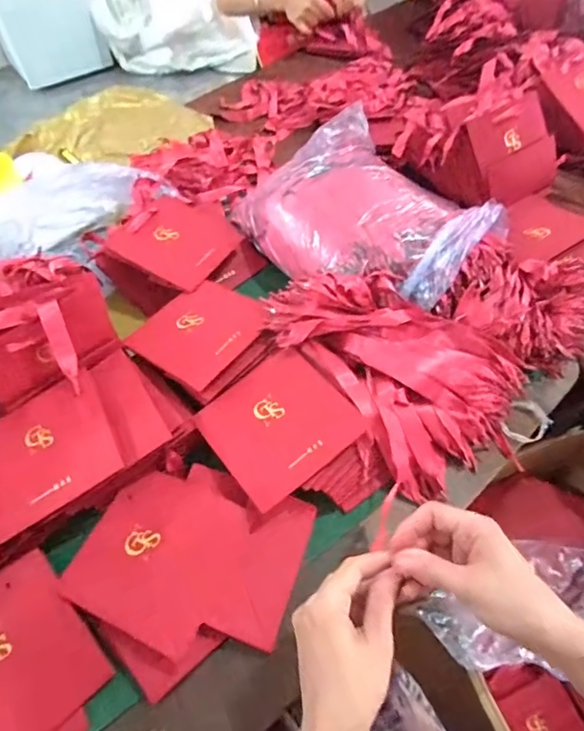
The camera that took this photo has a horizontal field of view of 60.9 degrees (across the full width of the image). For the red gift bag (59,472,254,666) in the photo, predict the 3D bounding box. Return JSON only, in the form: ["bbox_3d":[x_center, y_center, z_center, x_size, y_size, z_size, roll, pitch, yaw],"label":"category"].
[{"bbox_3d":[-0.128,0.178,0.477,0.141,0.004,0.143,22,58,17],"label":"red gift bag"}]

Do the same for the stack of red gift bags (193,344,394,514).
[{"bbox_3d":[0.007,0.078,0.535,0.160,0.059,0.170,-31,59,-19],"label":"stack of red gift bags"}]

